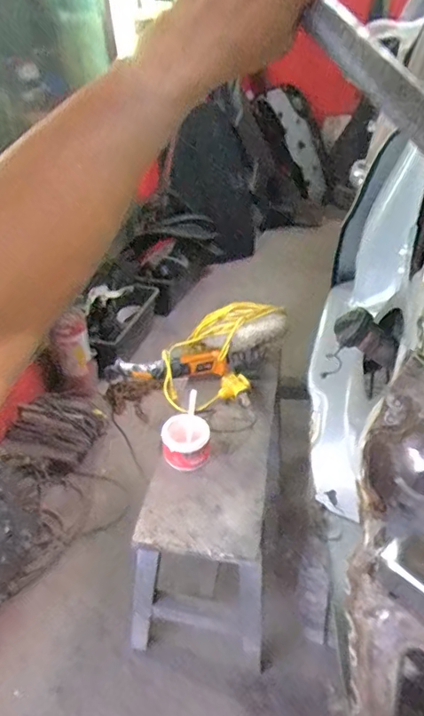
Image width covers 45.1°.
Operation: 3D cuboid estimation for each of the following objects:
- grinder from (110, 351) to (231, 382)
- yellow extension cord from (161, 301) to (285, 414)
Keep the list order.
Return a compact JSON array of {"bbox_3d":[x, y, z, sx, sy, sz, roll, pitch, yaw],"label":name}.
[{"bbox_3d":[-0.117,0.027,1.425,0.319,0.071,0.070,0,33,6],"label":"grinder"},{"bbox_3d":[0.043,-0.008,1.353,0.362,0.195,0.215,-13,34,-12],"label":"yellow extension cord"}]

